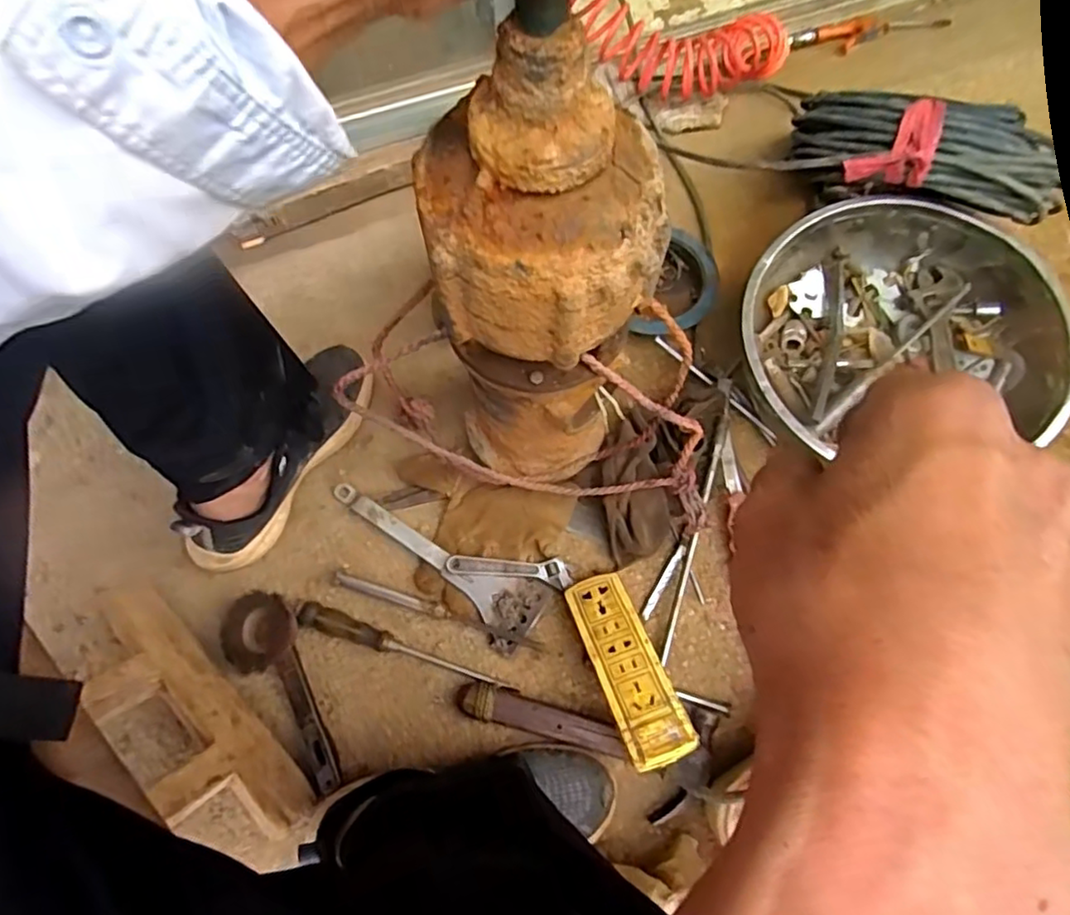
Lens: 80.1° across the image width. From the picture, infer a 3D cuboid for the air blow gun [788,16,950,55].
[{"bbox_3d":[0.533,-0.688,1.023,0.241,0.024,0.065,-10,70,-3],"label":"air blow gun"}]

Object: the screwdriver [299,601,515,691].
[{"bbox_3d":[-0.136,0.202,0.660,0.232,0.023,0.027,21,72,6],"label":"screwdriver"}]

